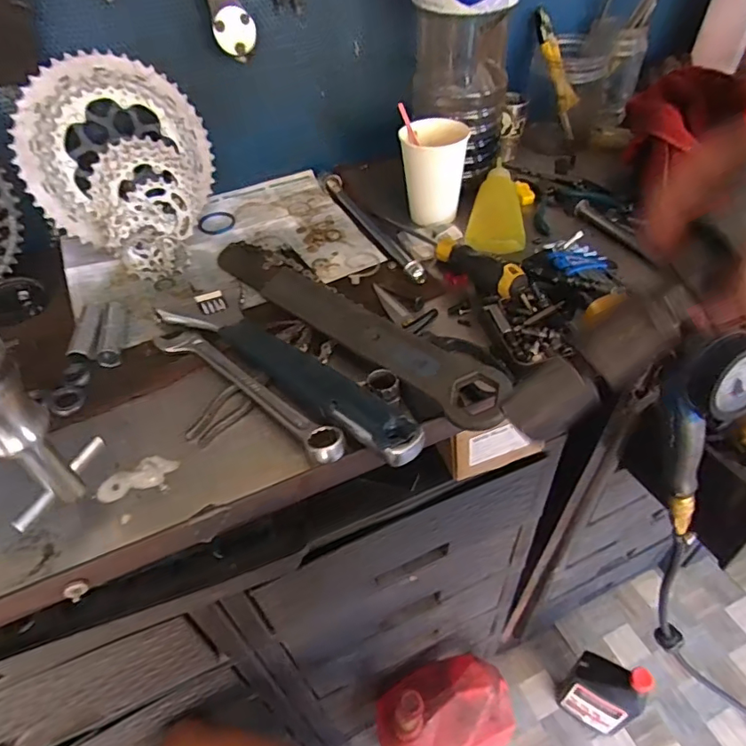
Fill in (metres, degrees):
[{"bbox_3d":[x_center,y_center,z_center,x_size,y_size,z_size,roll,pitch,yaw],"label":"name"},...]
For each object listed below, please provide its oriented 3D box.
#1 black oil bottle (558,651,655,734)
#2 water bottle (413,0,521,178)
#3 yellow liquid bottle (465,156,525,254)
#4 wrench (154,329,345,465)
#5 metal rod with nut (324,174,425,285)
[{"bbox_3d":[0.391,0.548,0.894,0.111,0.255,0.053,21,52,24],"label":"black oil bottle"},{"bbox_3d":[0.094,-0.348,0.524,0.102,0.265,0.112,3,46,8],"label":"water bottle"},{"bbox_3d":[0.133,-0.177,0.557,0.057,0.030,0.164,6,47,11],"label":"yellow liquid bottle"},{"bbox_3d":[-0.097,0.010,0.396,0.203,0.017,0.030,30,56,30],"label":"wrench"},{"bbox_3d":[-0.002,-0.162,0.559,0.020,0.016,0.223,-22,48,-15],"label":"metal rod with nut"}]

